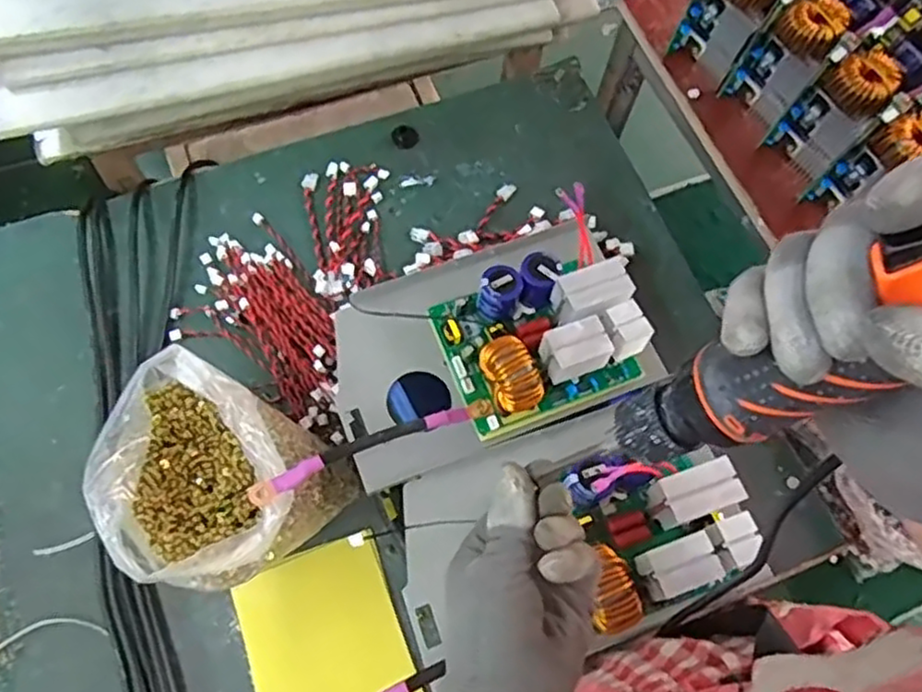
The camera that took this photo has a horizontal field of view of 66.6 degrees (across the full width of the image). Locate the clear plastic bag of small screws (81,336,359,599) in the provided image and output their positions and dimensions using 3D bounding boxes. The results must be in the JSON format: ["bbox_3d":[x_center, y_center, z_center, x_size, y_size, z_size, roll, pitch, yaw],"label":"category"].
[{"bbox_3d":[-0.195,0.106,0.564,0.161,0.140,0.148,40,71,13],"label":"clear plastic bag of small screws"}]

